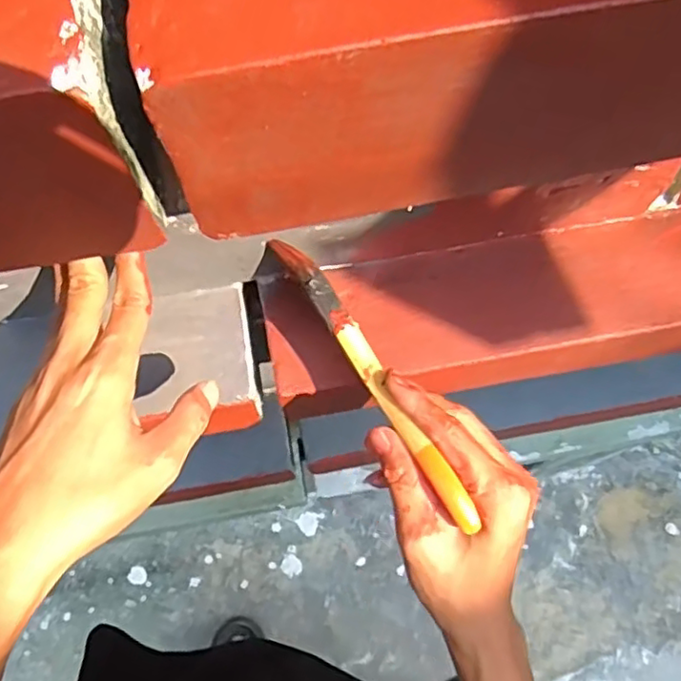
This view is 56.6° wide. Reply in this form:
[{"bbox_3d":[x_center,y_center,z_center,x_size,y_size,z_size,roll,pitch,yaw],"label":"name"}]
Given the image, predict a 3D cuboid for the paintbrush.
[{"bbox_3d":[0.016,0.016,0.357,0.017,0.014,0.196,-30,72,-9],"label":"paintbrush"}]

